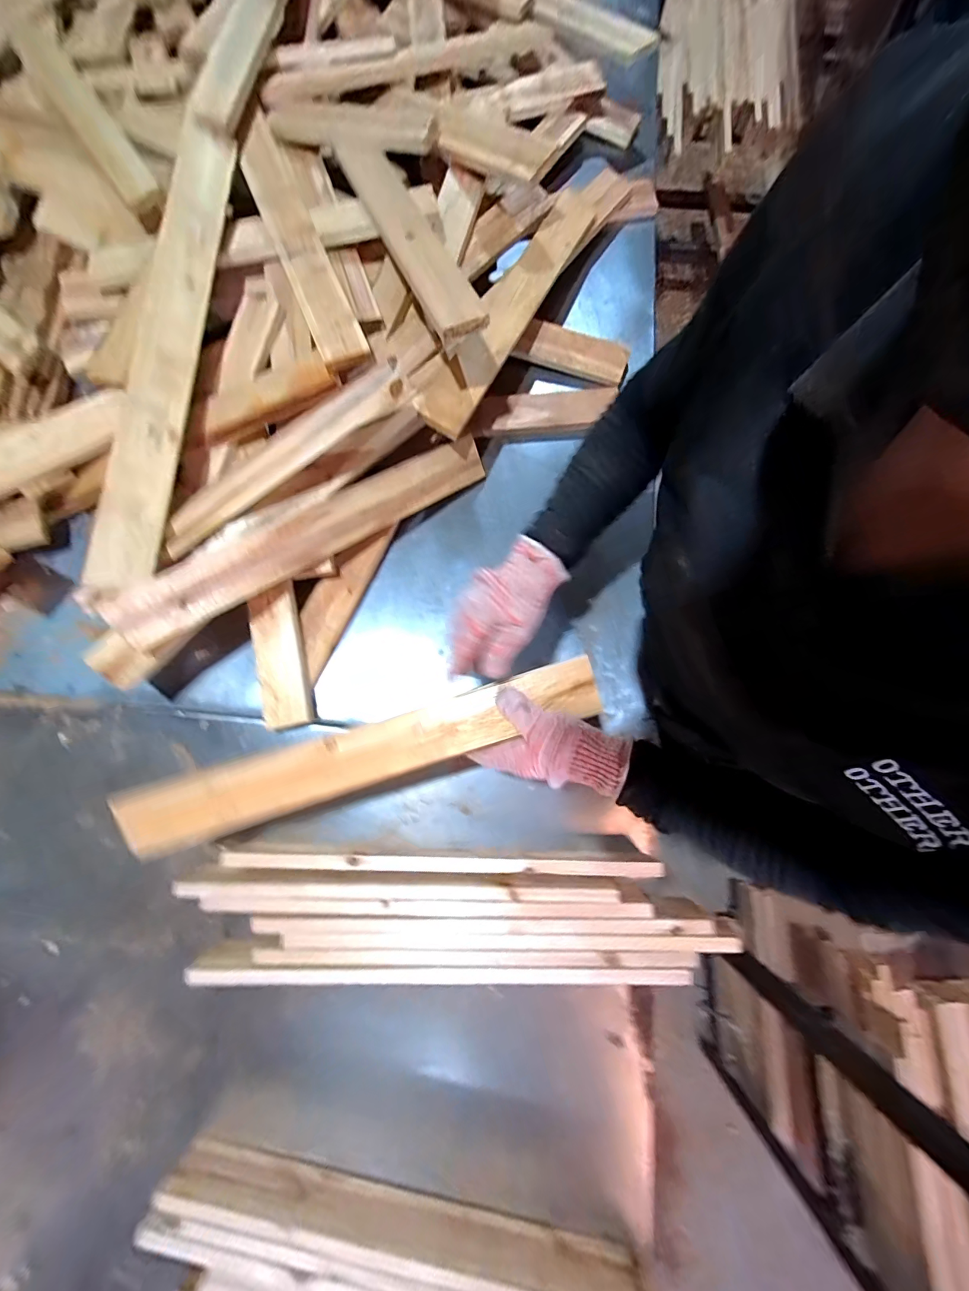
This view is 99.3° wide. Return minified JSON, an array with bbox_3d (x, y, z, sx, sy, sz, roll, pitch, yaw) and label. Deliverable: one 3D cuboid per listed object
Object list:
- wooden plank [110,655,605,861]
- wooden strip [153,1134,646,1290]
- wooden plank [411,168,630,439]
[{"bbox_3d":[-0.118,0.107,0.410,0.472,0.030,0.063,-18,79,0],"label":"wooden plank"},{"bbox_3d":[-0.087,0.610,0.434,0.504,0.057,0.025,11,80,4],"label":"wooden strip"},{"bbox_3d":[0.062,-0.537,0.607,0.084,0.021,0.580,28,75,2],"label":"wooden plank"}]

